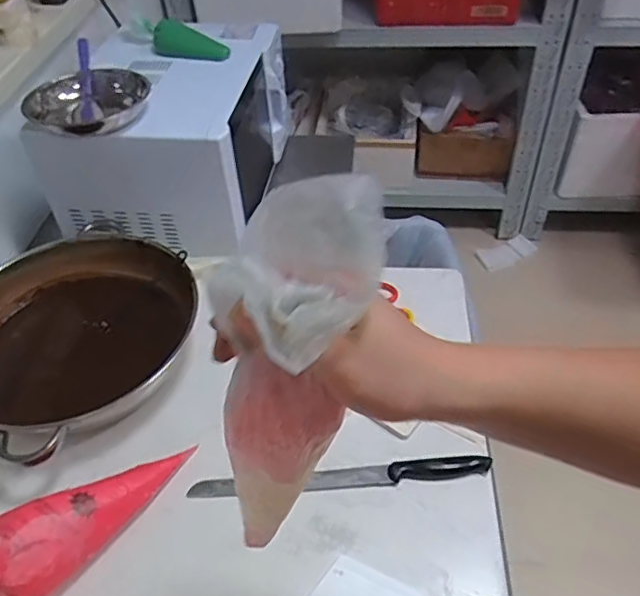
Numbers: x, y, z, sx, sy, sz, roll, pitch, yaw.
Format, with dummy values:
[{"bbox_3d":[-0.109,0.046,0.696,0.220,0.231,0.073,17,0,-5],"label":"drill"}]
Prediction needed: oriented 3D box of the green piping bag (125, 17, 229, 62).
[{"bbox_3d":[-0.274,-0.477,1.084,0.226,0.052,0.058,21,50,23],"label":"green piping bag"}]

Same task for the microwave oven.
[{"bbox_3d":[-0.259,-0.307,1.093,0.319,0.241,0.429,6,45,9],"label":"microwave oven"}]

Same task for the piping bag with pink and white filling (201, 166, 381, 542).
[{"bbox_3d":[-0.023,0.068,0.361,0.080,0.286,0.064,-16,44,-31],"label":"piping bag with pink and white filling"}]

